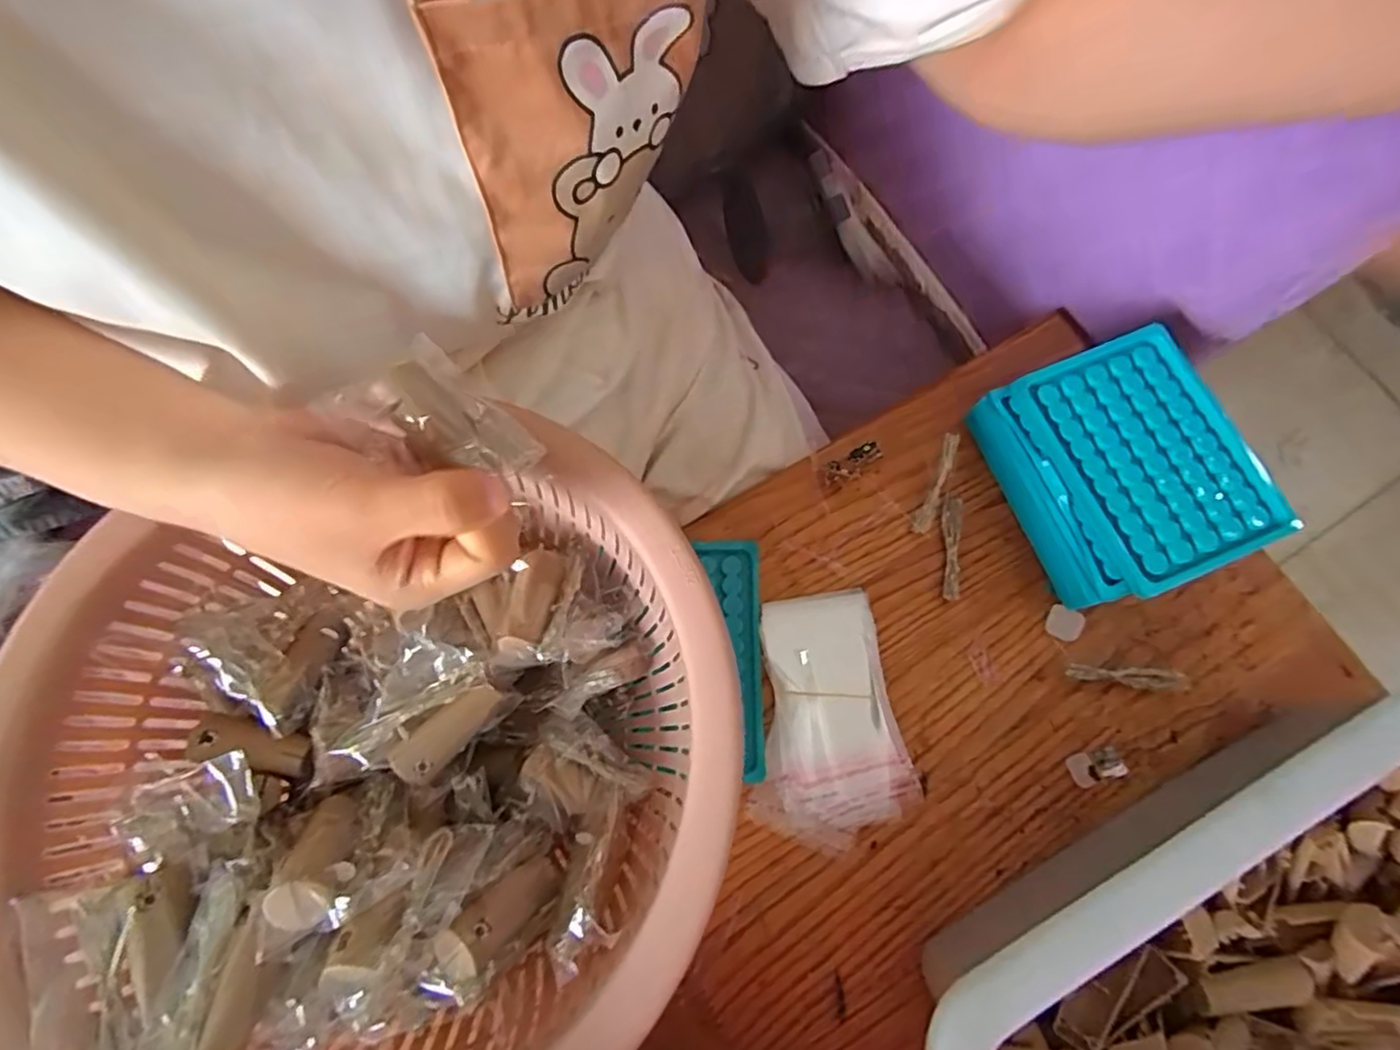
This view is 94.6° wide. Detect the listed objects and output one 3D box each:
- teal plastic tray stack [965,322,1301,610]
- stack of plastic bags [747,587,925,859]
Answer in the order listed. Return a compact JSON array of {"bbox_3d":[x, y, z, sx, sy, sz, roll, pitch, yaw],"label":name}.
[{"bbox_3d":[0.237,-0.031,0.373,0.103,0.060,0.131,-21,76,-7],"label":"teal plastic tray stack"},{"bbox_3d":[0.065,0.106,0.355,0.086,0.016,0.131,-12,75,-4],"label":"stack of plastic bags"}]

